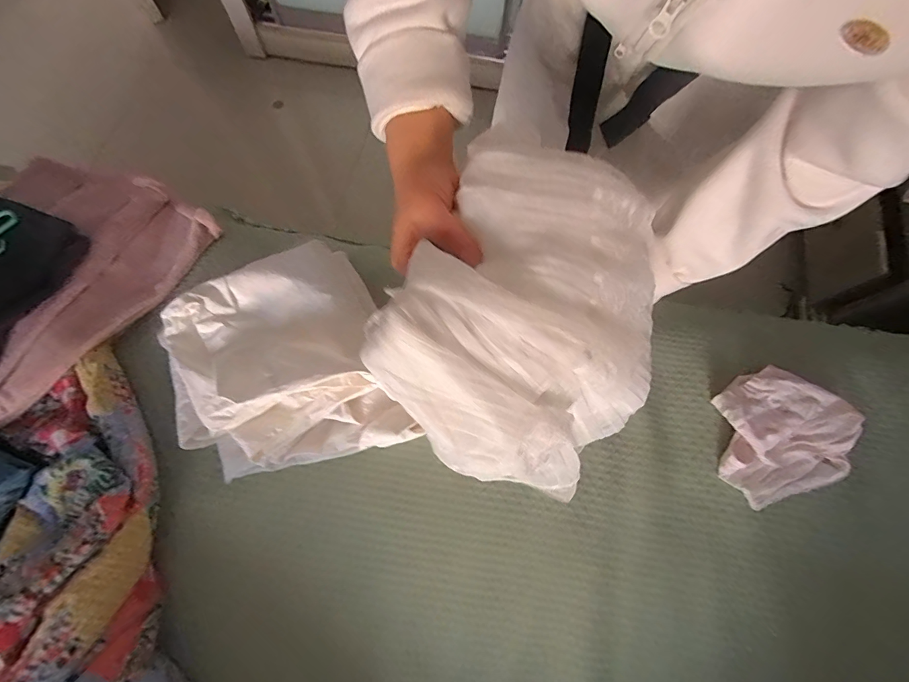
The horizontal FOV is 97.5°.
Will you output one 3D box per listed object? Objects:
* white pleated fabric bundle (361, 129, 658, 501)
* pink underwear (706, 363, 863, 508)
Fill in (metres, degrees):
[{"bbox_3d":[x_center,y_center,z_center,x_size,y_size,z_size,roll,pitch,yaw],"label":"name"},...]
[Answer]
[{"bbox_3d":[0.049,-0.021,0.281,0.169,0.080,0.221,29,72,-11],"label":"white pleated fabric bundle"},{"bbox_3d":[0.449,0.127,0.556,0.175,0.063,0.163,0,72,-1],"label":"pink underwear"}]

